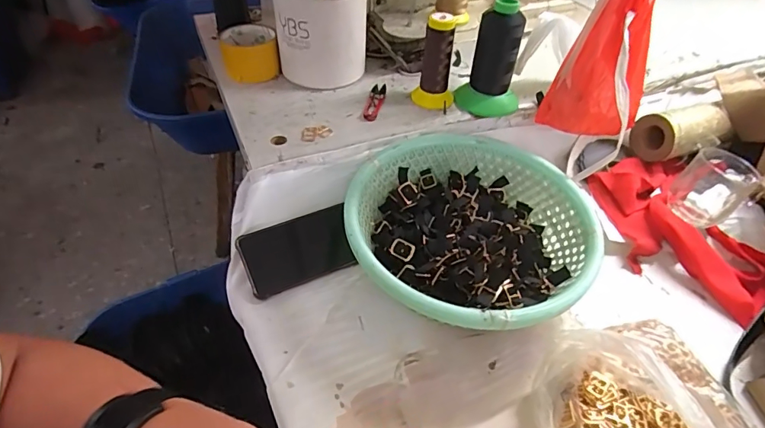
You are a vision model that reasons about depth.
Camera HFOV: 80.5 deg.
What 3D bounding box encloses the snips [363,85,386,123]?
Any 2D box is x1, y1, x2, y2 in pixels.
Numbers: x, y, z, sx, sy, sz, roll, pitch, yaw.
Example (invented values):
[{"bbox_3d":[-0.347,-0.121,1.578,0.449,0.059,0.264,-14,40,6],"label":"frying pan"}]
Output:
[{"bbox_3d":[-0.010,-0.155,0.627,0.021,0.010,0.100,7,46,3],"label":"snips"}]

